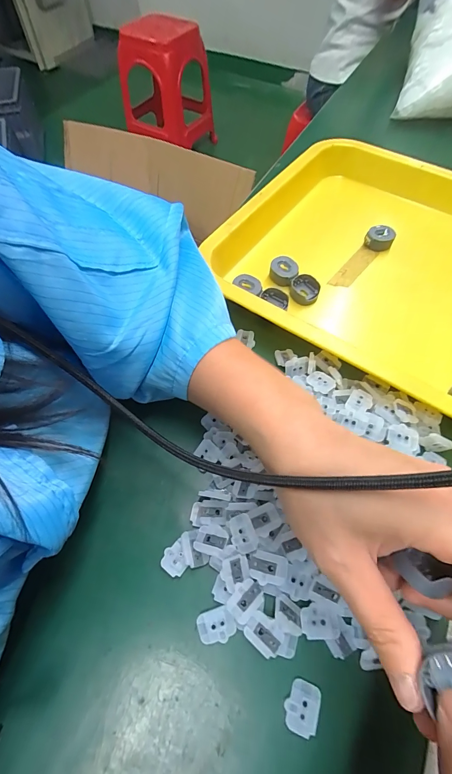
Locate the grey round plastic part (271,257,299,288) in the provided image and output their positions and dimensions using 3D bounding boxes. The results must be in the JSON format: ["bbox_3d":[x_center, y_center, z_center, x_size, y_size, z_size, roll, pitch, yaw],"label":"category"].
[{"bbox_3d":[0.057,-0.114,0.325,0.027,0.013,0.023,10,61,5],"label":"grey round plastic part"}]

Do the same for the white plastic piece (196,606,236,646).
[{"bbox_3d":[-0.006,0.141,0.195,0.021,0.004,0.017,-15,62,-9],"label":"white plastic piece"}]

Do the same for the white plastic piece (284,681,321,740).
[{"bbox_3d":[0.041,0.172,0.178,0.018,0.005,0.021,15,62,8],"label":"white plastic piece"}]

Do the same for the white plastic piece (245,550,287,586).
[{"bbox_3d":[0.024,0.107,0.197,0.023,0.005,0.017,-2,65,14],"label":"white plastic piece"}]

